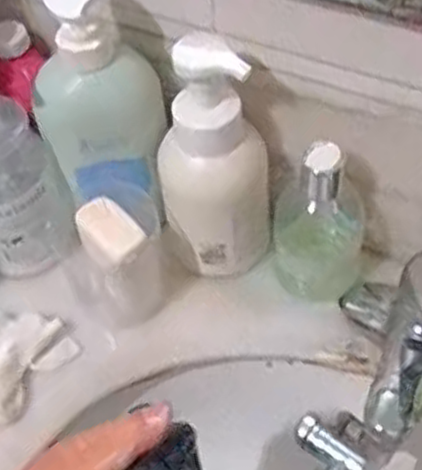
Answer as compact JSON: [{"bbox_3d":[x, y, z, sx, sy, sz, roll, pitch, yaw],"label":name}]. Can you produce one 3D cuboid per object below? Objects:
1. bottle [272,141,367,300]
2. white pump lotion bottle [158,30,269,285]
[{"bbox_3d":[0.079,-0.013,0.538,0.067,0.133,0.053,2,53,6],"label":"bottle"},{"bbox_3d":[0.003,-0.042,0.522,0.061,0.178,0.055,25,59,22],"label":"white pump lotion bottle"}]

